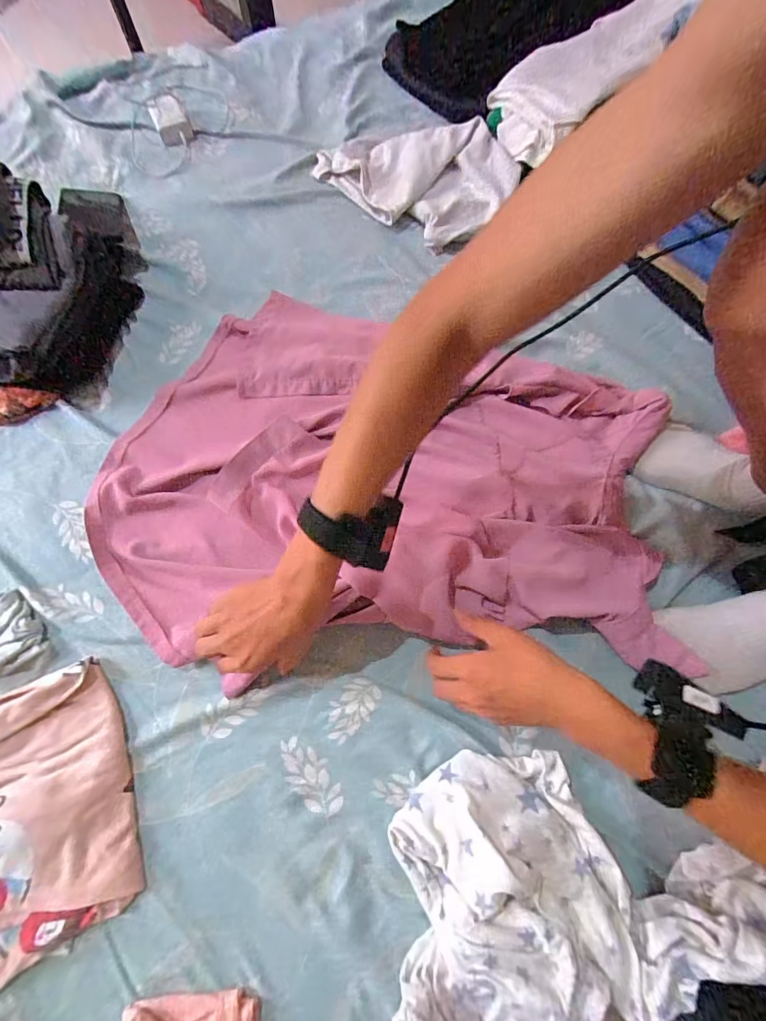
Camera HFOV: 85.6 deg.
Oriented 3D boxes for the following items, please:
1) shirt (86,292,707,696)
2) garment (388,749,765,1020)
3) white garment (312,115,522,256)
[{"bbox_3d":[0.008,-0.046,0.502,0.653,0.042,0.435,6,69,1],"label":"shirt"},{"bbox_3d":[0.182,0.334,0.370,0.345,0.061,0.205,-6,69,-4],"label":"garment"},{"bbox_3d":[0.064,-0.544,0.668,0.286,0.066,0.209,34,72,11],"label":"white garment"}]

